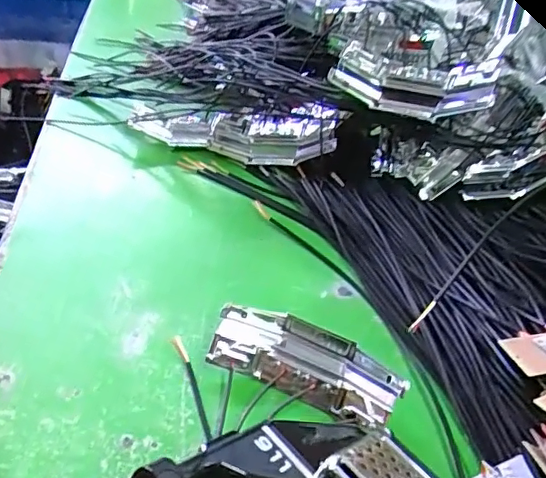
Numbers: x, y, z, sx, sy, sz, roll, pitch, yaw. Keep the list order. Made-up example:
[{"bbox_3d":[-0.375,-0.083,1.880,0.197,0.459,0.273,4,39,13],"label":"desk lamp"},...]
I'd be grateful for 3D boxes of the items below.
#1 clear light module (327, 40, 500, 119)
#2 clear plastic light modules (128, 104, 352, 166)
[{"bbox_3d":[0.085,-0.097,0.351,0.097,0.040,0.024,25,43,22],"label":"clear light module"},{"bbox_3d":[-0.031,-0.089,0.436,0.161,0.056,0.025,15,40,11],"label":"clear plastic light modules"}]

